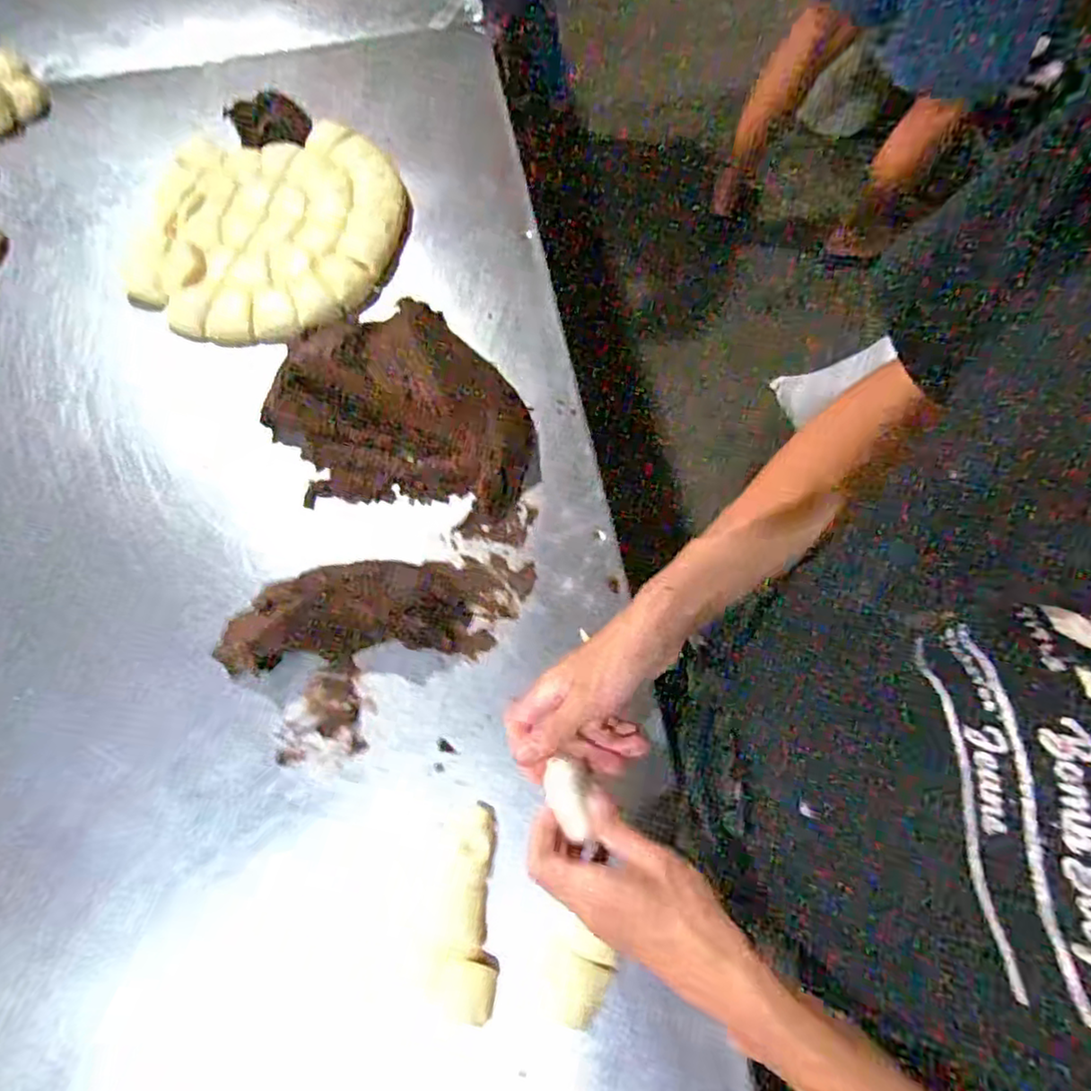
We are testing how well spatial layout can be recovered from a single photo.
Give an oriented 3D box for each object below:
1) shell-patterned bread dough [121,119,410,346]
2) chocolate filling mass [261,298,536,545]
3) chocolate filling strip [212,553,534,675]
[{"bbox_3d":[-0.324,-0.378,0.786,0.291,0.024,0.309,-1,69,2],"label":"shell-patterned bread dough"},{"bbox_3d":[-0.150,-0.145,0.701,0.293,0.047,0.227,10,69,6],"label":"chocolate filling mass"},{"bbox_3d":[-0.159,0.061,0.642,0.283,0.024,0.096,-5,69,0],"label":"chocolate filling strip"}]

